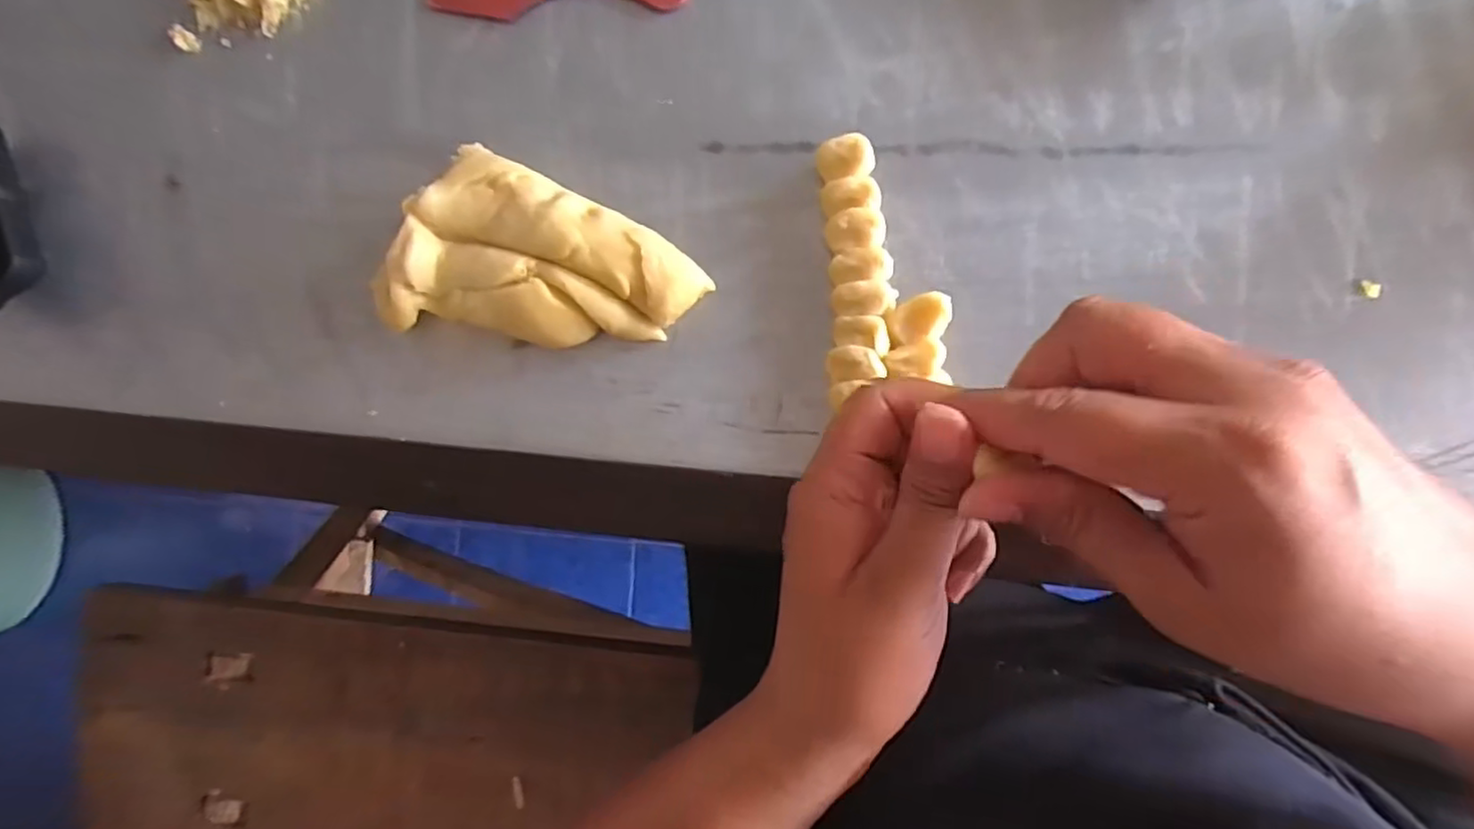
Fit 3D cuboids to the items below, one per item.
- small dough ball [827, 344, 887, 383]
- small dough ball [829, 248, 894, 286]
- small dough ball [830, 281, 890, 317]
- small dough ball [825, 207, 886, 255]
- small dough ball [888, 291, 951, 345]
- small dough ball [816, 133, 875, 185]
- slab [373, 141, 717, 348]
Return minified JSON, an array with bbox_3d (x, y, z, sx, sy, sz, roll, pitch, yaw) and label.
[{"bbox_3d":[0.053,-0.022,0.305,0.025,0.018,0.015,-2,88,10],"label":"small dough ball"},{"bbox_3d":[0.055,-0.065,0.304,0.027,0.017,0.014,-4,88,10],"label":"small dough ball"},{"bbox_3d":[0.055,-0.050,0.304,0.024,0.018,0.014,-1,89,10],"label":"small dough ball"},{"bbox_3d":[0.052,-0.082,0.304,0.025,0.015,0.020,-10,87,9],"label":"small dough ball"},{"bbox_3d":[0.079,-0.041,0.299,0.026,0.019,0.019,-13,87,9],"label":"small dough ball"},{"bbox_3d":[0.048,-0.112,0.305,0.025,0.015,0.018,-8,87,9],"label":"small dough ball"},{"bbox_3d":[-0.093,-0.063,0.324,0.138,0.027,0.089,26,93,9],"label":"slab"}]

